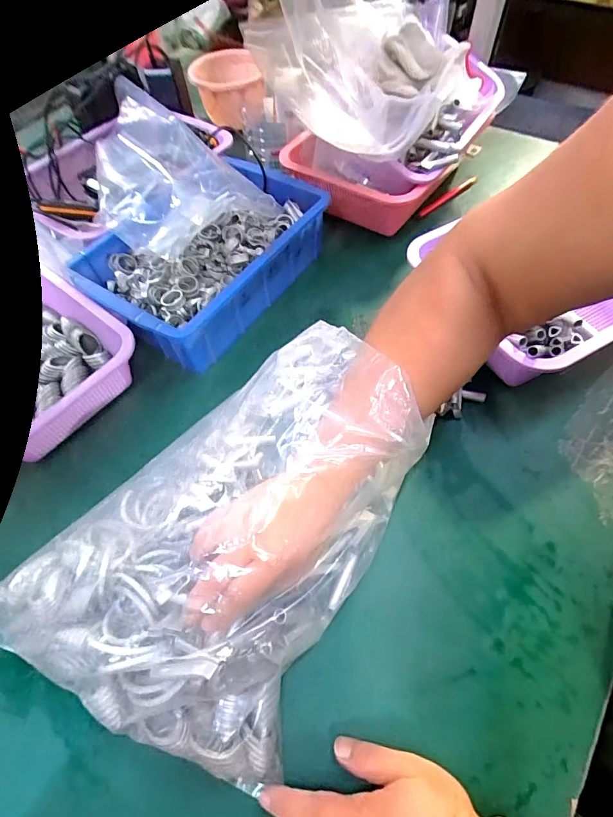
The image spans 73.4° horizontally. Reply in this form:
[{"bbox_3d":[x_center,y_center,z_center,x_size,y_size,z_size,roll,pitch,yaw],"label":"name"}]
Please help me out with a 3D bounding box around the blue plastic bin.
[{"bbox_3d":[-0.121,-0.192,0.538,0.193,0.094,0.291,36,67,22],"label":"blue plastic bin"}]

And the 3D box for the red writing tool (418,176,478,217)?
[{"bbox_3d":[0.223,-0.337,0.656,0.145,0.011,0.013,-39,64,-19],"label":"red writing tool"}]

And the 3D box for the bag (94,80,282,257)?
[{"bbox_3d":[-0.175,-0.308,0.535,0.232,0.065,0.260,-28,61,-14],"label":"bag"}]

